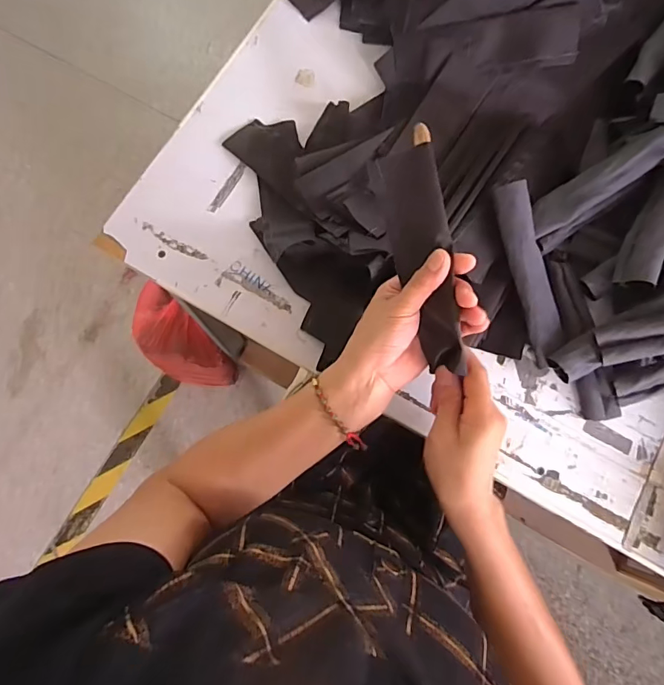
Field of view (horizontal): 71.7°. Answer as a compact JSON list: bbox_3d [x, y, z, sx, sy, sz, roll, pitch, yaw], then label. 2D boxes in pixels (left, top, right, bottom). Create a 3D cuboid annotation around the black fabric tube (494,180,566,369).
[{"bbox_3d":[0.202,-0.070,0.467,0.036,0.018,0.181,-16,96,-5],"label":"black fabric tube"}]

